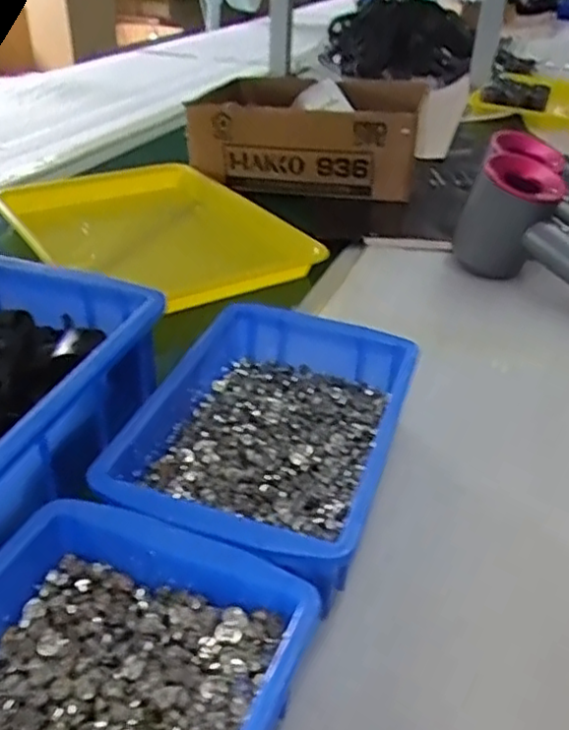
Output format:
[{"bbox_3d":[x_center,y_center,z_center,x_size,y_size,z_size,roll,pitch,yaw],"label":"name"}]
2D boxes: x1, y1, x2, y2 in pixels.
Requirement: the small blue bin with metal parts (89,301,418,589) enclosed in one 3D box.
[{"bbox_3d":[-0.009,0.044,0.399,0.133,0.055,0.196,13,35,14],"label":"small blue bin with metal parts"}]

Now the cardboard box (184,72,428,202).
[{"bbox_3d":[0.041,-0.306,0.884,0.277,0.104,0.212,13,35,14],"label":"cardboard box"}]

